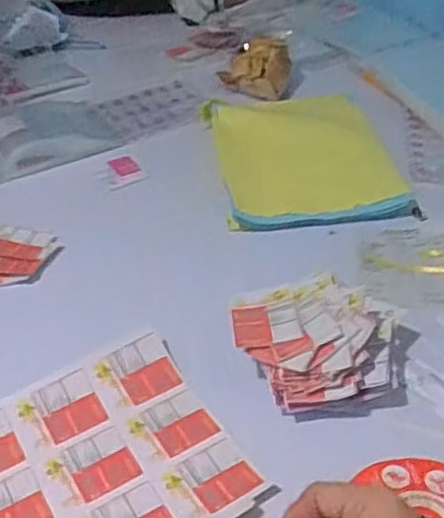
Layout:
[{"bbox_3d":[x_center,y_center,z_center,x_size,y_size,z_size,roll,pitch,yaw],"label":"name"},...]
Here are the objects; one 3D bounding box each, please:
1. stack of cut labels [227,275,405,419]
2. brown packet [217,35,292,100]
[{"bbox_3d":[0.087,0.074,0.606,0.149,0.067,0.122,-7,38,-2],"label":"stack of cut labels"},{"bbox_3d":[0.049,-0.305,1.084,0.114,0.070,0.080,10,40,18],"label":"brown packet"}]

